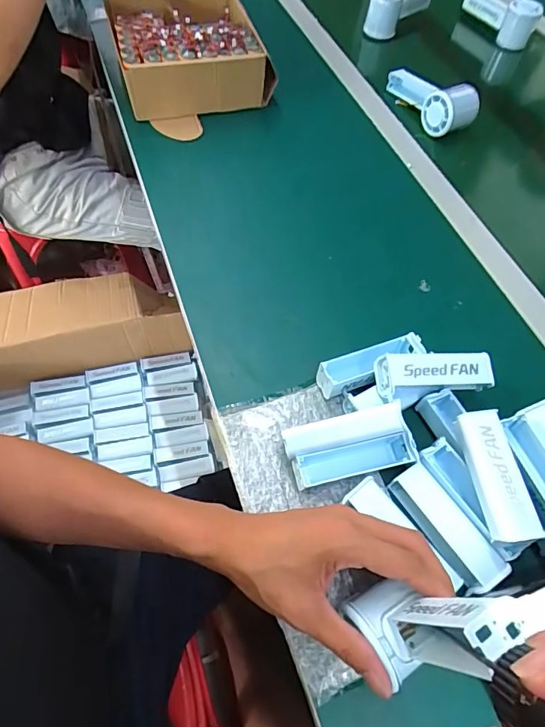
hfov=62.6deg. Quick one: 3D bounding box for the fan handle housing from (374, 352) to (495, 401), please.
[{"bbox_3d":[0.145,0.008,0.398,0.102,0.025,0.031,-2,60,-5],"label":"fan handle housing"}]

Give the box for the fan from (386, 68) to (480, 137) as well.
[{"bbox_3d":[0.237,-0.399,0.669,0.067,0.067,0.137,-19,63,-14],"label":"fan"}]

